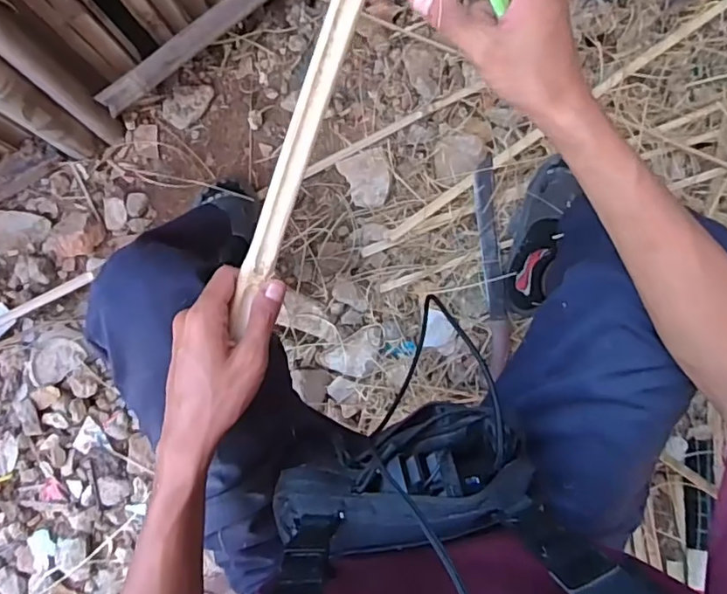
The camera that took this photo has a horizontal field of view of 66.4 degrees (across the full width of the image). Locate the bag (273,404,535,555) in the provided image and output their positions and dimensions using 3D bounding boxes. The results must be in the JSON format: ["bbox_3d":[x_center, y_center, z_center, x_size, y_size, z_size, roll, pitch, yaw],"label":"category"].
[{"bbox_3d":[0.034,0.162,0.492,0.225,0.117,0.094,-15,83,0],"label":"bag"}]

